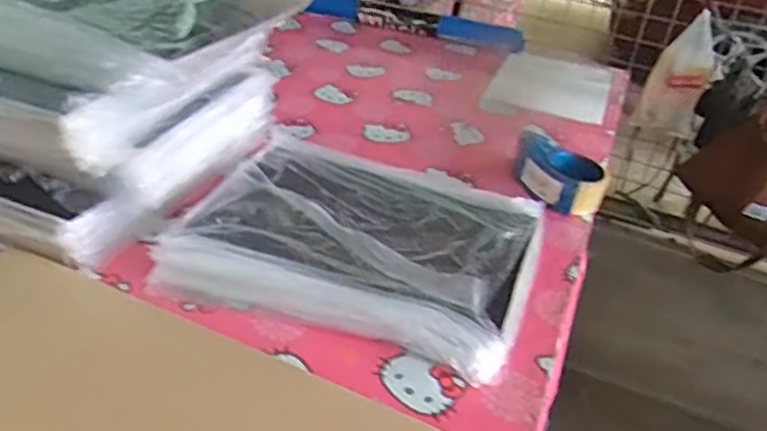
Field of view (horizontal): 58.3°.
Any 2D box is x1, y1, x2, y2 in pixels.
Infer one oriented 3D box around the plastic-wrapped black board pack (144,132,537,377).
[{"bbox_3d":[-0.024,0.023,0.825,0.392,0.074,0.311,15,34,11],"label":"plastic-wrapped black board pack"}]

